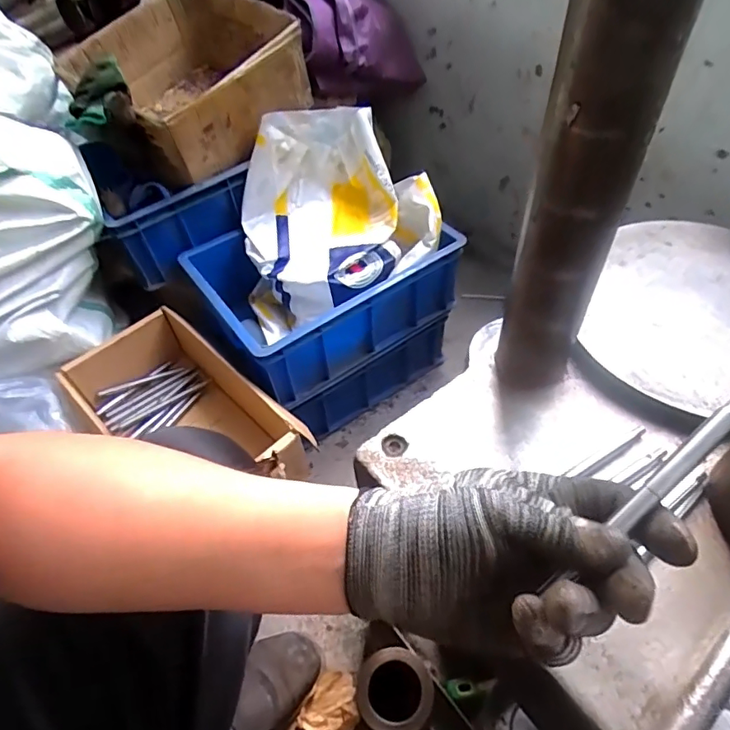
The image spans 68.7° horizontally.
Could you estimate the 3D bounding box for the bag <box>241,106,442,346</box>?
[{"bbox_3d":[-0.048,-0.237,0.884,0.313,0.236,0.290,-9,51,-4],"label":"bag"}]

